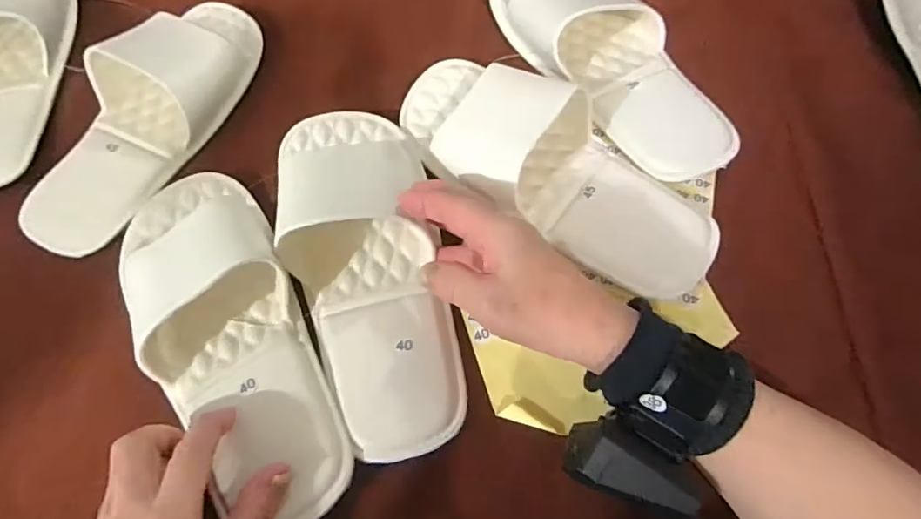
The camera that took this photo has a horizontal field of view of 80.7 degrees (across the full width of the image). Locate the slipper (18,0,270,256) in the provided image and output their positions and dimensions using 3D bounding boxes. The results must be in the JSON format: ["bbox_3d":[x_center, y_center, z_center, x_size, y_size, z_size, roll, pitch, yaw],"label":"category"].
[{"bbox_3d":[-0.255,-0.123,0.432,0.104,0.053,0.251,26,69,13],"label":"slipper"}]

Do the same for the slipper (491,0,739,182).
[{"bbox_3d":[0.117,-0.171,0.443,0.111,0.051,0.254,-22,66,-8],"label":"slipper"}]

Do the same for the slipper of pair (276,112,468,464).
[{"bbox_3d":[-0.065,0.000,0.370,0.104,0.064,0.256,-17,66,-6],"label":"slipper of pair"}]

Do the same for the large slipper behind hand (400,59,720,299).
[{"bbox_3d":[0.065,-0.074,0.393,0.262,0.059,0.106,32,70,16],"label":"large slipper behind hand"}]

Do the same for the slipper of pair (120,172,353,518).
[{"bbox_3d":[-0.152,0.042,0.349,0.100,0.052,0.262,-30,70,-12],"label":"slipper of pair"}]

